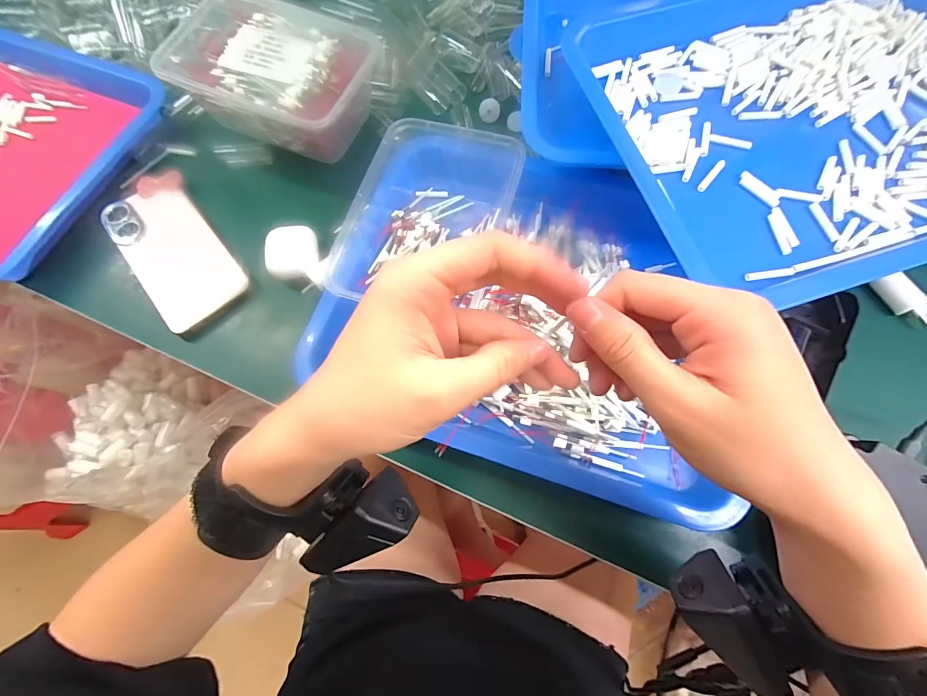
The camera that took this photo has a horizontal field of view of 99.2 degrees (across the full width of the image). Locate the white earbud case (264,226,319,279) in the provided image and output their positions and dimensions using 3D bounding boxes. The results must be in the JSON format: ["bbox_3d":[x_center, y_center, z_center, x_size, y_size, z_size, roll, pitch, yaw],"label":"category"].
[{"bbox_3d":[-0.152,-0.084,0.350,0.042,0.015,0.049,-4,80,-20],"label":"white earbud case"}]

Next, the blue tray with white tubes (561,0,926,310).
[{"bbox_3d":[0.267,-0.187,0.294,0.339,0.032,0.284,-16,74,-3],"label":"blue tray with white tubes"}]

